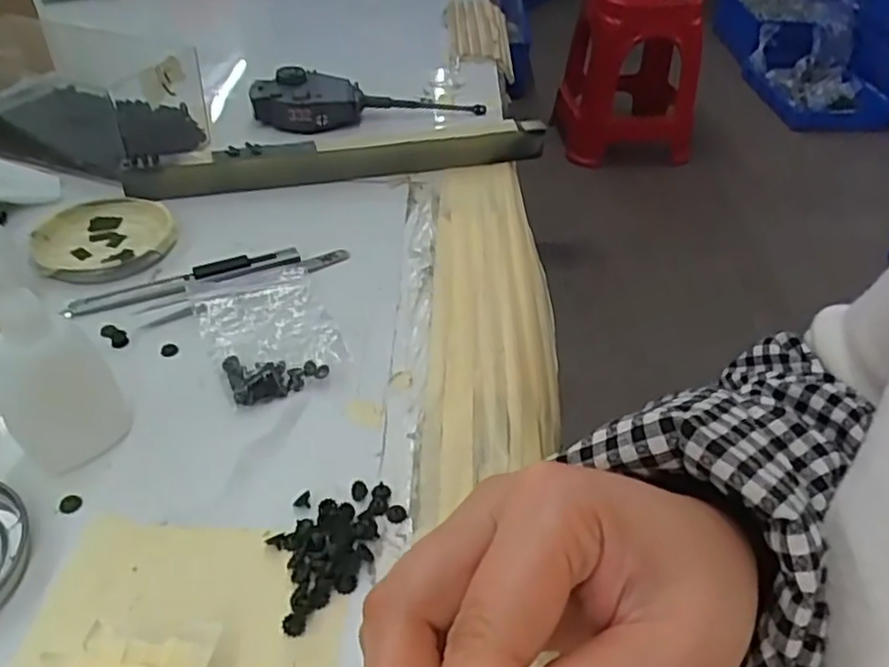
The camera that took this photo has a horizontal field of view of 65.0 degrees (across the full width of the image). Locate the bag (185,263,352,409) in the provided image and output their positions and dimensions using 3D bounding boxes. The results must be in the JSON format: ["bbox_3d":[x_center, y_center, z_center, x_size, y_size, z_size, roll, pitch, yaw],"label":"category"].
[{"bbox_3d":[-0.094,-0.005,0.368,0.064,0.014,0.097,-14,44,-21],"label":"bag"}]

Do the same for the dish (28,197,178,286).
[{"bbox_3d":[-0.207,-0.058,0.428,0.079,0.011,0.082,-7,42,-13],"label":"dish"}]

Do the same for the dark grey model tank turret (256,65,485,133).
[{"bbox_3d":[-0.059,-0.190,0.565,0.186,0.033,0.041,-6,42,-7],"label":"dark grey model tank turret"}]

